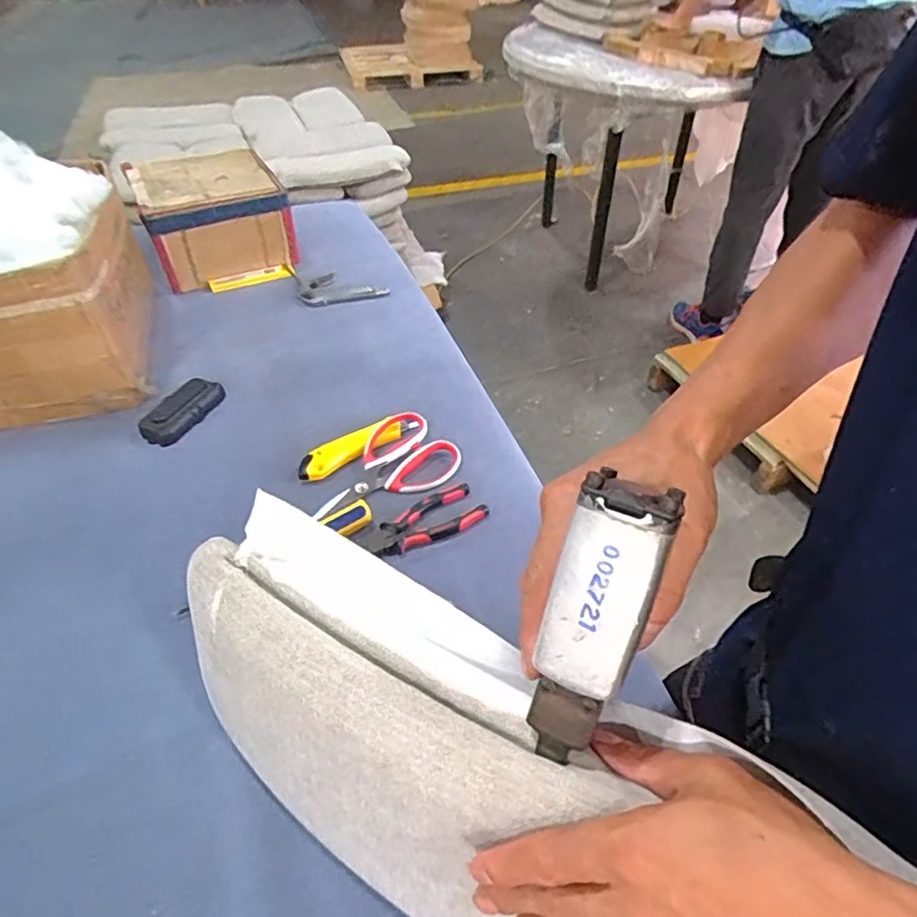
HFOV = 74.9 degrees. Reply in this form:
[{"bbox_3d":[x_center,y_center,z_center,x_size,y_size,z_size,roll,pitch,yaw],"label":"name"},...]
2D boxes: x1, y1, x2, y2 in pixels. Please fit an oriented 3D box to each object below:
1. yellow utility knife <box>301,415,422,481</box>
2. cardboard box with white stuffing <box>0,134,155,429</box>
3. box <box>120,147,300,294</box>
[{"bbox_3d":[-0.118,-0.018,0.698,0.151,0.020,0.031,-28,53,-29],"label":"yellow utility knife"},{"bbox_3d":[-0.536,-0.211,0.726,0.255,0.227,0.269,-7,46,-10],"label":"cardboard box with white stuffing"},{"bbox_3d":[-0.400,-0.399,0.991,0.221,0.127,0.216,-15,47,-17],"label":"box"}]

